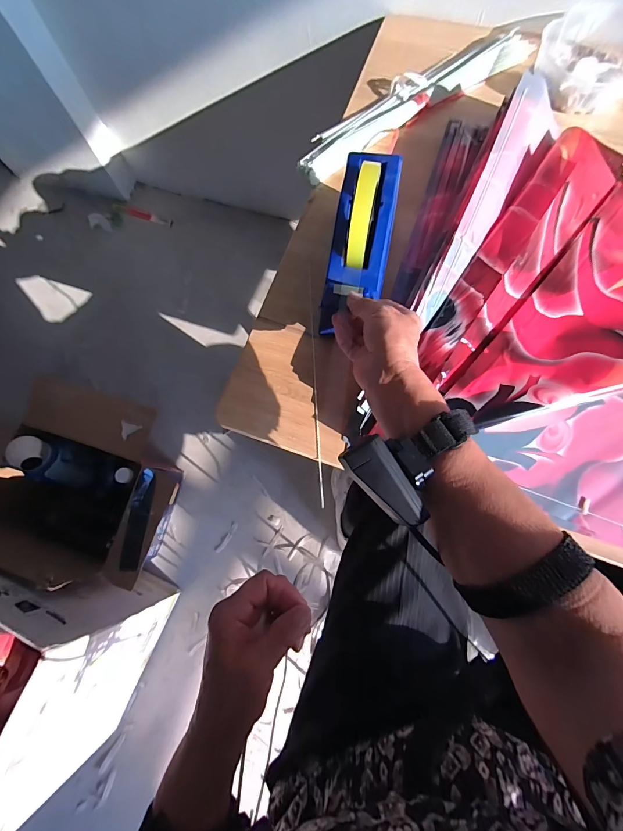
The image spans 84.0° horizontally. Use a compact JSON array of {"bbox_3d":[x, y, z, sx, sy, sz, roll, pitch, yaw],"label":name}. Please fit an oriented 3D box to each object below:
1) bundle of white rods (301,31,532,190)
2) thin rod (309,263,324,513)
[{"bbox_3d":[0.152,-0.489,0.535,0.412,0.027,0.080,-34,76,-6],"label":"bundle of white rods"},{"bbox_3d":[0.005,-0.048,0.446,0.006,0.004,0.319,-3,77,1],"label":"thin rod"}]

